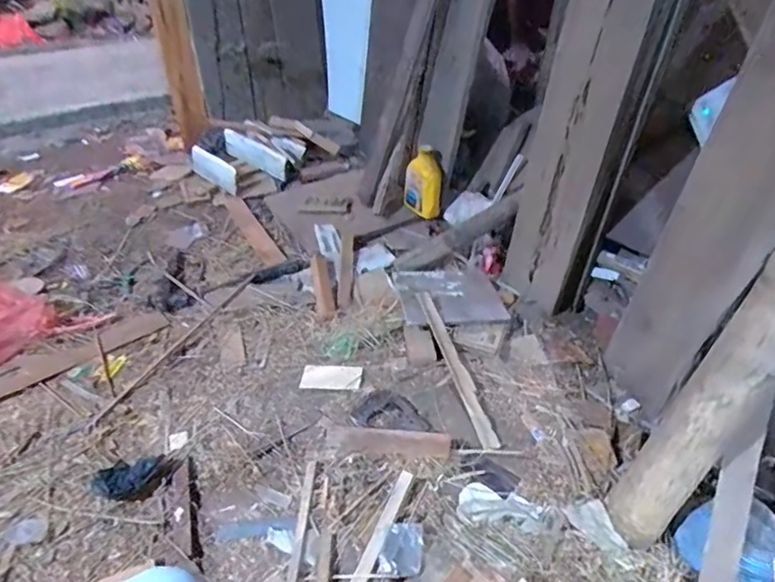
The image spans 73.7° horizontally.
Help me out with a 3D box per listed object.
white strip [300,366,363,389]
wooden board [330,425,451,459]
[{"bbox_3d":[-0.117,0.184,1.094,0.125,0.010,0.063,2,38,2],"label":"white strip"},{"bbox_3d":[0.004,0.275,0.949,0.219,0.015,0.054,3,38,3],"label":"wooden board"}]

